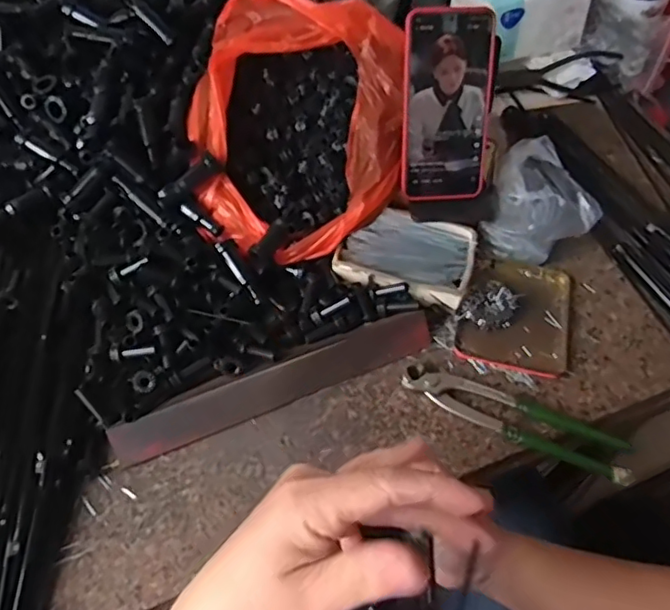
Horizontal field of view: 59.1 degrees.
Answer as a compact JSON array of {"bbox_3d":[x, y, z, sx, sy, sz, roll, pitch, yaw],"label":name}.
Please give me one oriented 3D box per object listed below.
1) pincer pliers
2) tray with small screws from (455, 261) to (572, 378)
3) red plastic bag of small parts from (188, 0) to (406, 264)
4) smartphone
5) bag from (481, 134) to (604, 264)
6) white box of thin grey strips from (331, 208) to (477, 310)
[{"bbox_3d":[0.154,0.093,0.501,0.190,0.015,0.044,25,60,13],"label":"pincer pliers"},{"bbox_3d":[0.172,0.006,0.556,0.099,0.018,0.123,14,58,7],"label":"tray with small screws"},{"bbox_3d":[-0.038,-0.171,0.560,0.201,0.140,0.244,3,58,0],"label":"red plastic bag of small parts"},{"bbox_3d":[0.101,-0.177,0.533,0.078,0.162,0.014,-5,26,-5],"label":"smartphone"},{"bbox_3d":[0.209,-0.100,0.599,0.108,0.060,0.113,26,60,14],"label":"bag"},{"bbox_3d":[0.068,-0.048,0.570,0.123,0.025,0.085,13,58,6],"label":"white box of thin grey strips"}]

